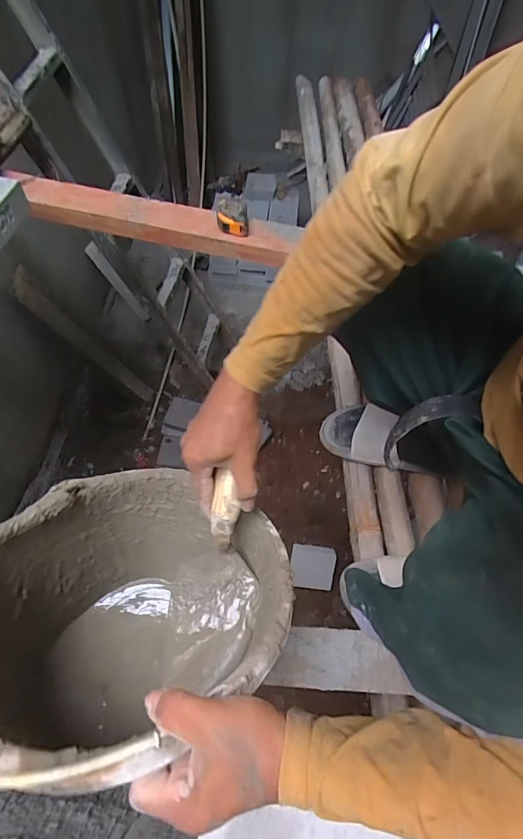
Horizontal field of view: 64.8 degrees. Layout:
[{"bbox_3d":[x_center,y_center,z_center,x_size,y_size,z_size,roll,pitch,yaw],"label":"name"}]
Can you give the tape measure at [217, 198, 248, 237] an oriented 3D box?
[{"bbox_3d":[-0.069,-0.498,1.020,0.080,0.057,0.065,7,62,2],"label":"tape measure"}]

